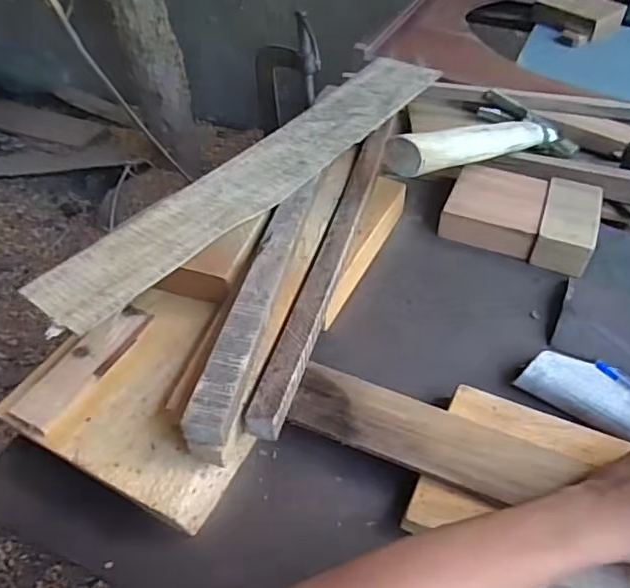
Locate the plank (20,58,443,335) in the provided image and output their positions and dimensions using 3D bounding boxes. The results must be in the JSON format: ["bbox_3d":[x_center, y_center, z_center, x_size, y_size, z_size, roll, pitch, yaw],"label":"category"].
[{"bbox_3d":[-0.037,-0.115,0.499,0.074,0.016,0.452,26,51,29],"label":"plank"}]

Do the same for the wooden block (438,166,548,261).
[{"bbox_3d":[0.177,-0.086,0.560,0.088,0.030,0.089,13,51,14],"label":"wooden block"}]

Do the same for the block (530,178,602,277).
[{"bbox_3d":[0.242,-0.067,0.540,0.049,0.034,0.110,20,54,12],"label":"block"}]

